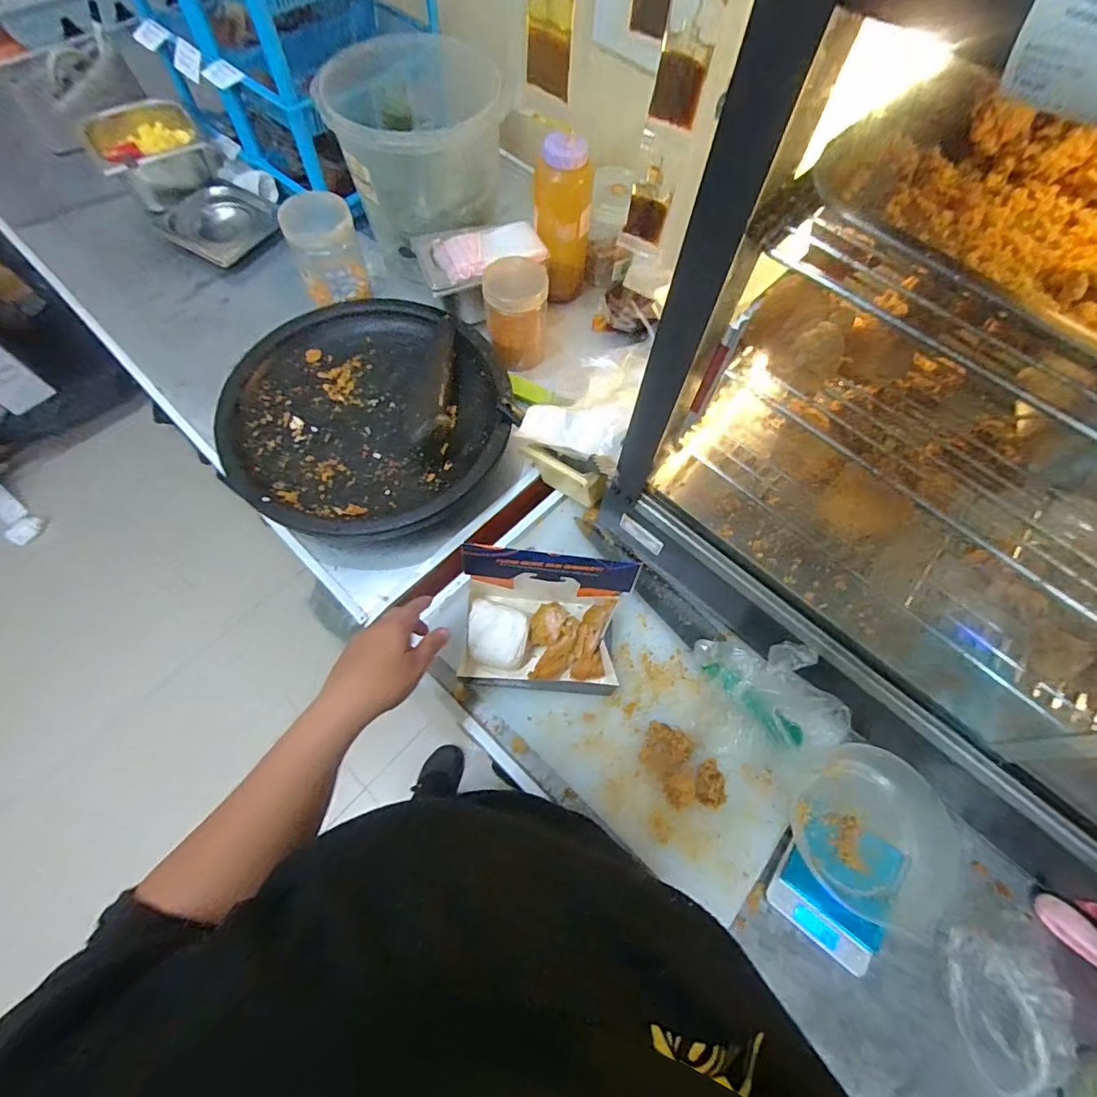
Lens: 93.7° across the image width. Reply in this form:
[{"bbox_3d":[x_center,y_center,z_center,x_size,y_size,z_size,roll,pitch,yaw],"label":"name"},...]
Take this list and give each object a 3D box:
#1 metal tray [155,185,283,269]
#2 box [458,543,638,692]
[{"bbox_3d":[-0.564,-0.563,0.892,0.167,0.024,0.156,32,68,11],"label":"metal tray"},{"bbox_3d":[-0.006,0.081,0.561,0.171,0.155,0.122,4,66,-1],"label":"box"}]

